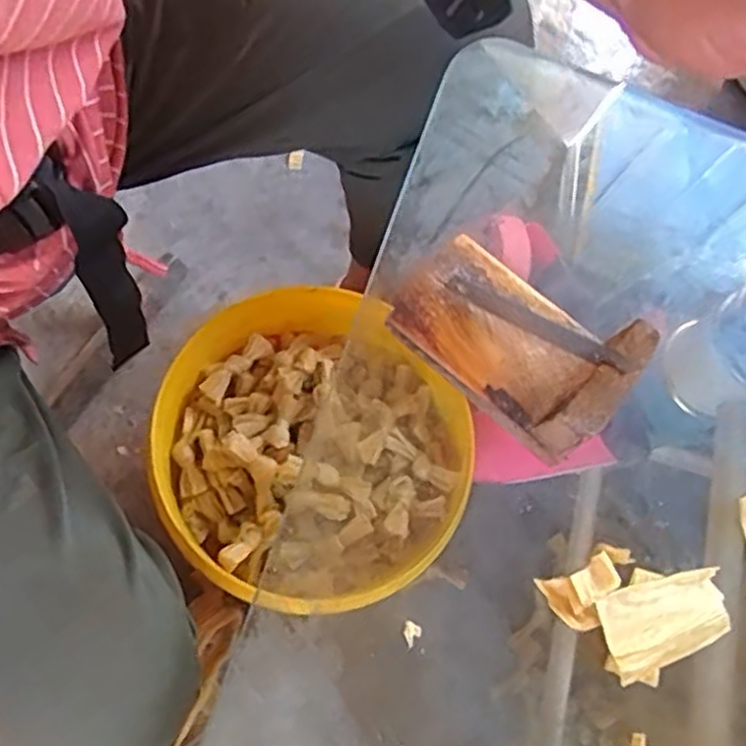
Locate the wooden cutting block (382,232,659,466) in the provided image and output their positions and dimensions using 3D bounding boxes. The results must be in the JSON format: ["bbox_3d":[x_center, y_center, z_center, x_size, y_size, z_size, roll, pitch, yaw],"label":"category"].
[{"bbox_3d":[0.064,-0.018,0.342,0.111,0.047,0.062,39,76,12],"label":"wooden cutting block"}]

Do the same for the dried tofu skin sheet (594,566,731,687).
[{"bbox_3d":[0.134,0.113,0.330,0.066,0.009,0.037,-10,77,-22],"label":"dried tofu skin sheet"}]

